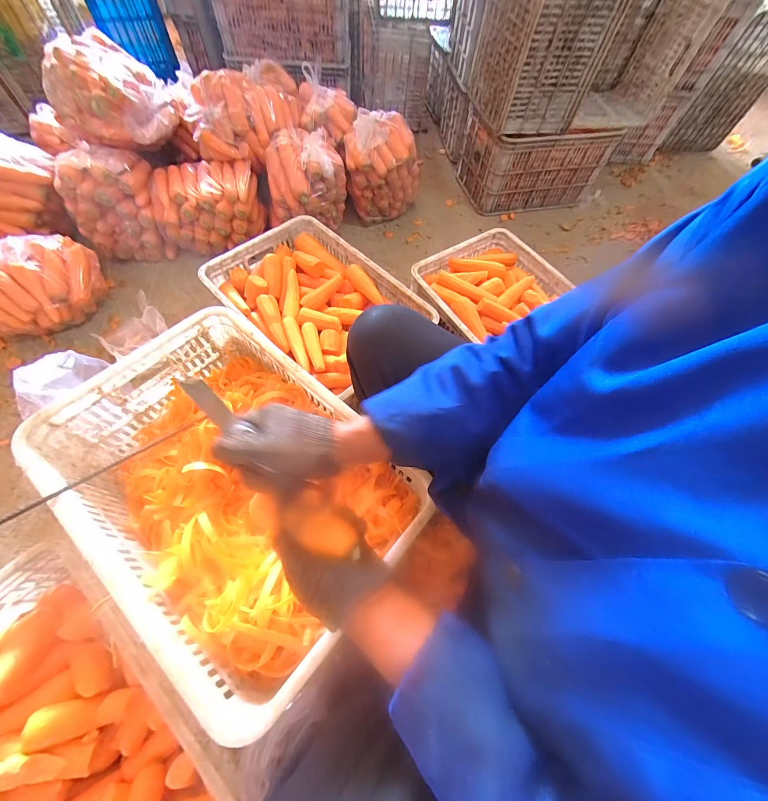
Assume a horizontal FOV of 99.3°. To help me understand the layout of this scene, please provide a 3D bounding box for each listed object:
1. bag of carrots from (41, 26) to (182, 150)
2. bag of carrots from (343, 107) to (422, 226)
[{"bbox_3d":[-0.832,-0.961,1.026,0.261,0.188,0.309,7,63,0],"label":"bag of carrots"},{"bbox_3d":[0.001,-0.832,1.183,0.273,0.283,0.204,-2,63,-5],"label":"bag of carrots"}]

